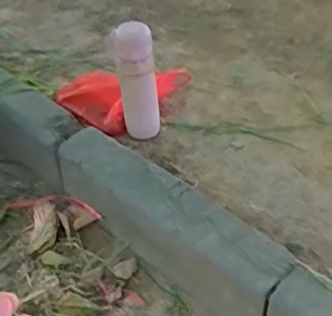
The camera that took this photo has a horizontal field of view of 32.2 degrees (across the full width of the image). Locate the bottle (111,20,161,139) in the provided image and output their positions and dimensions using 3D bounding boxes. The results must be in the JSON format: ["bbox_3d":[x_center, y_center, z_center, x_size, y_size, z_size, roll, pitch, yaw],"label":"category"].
[{"bbox_3d":[-0.056,-0.138,1.130,0.076,0.244,0.057,-7,39,-5],"label":"bottle"}]

